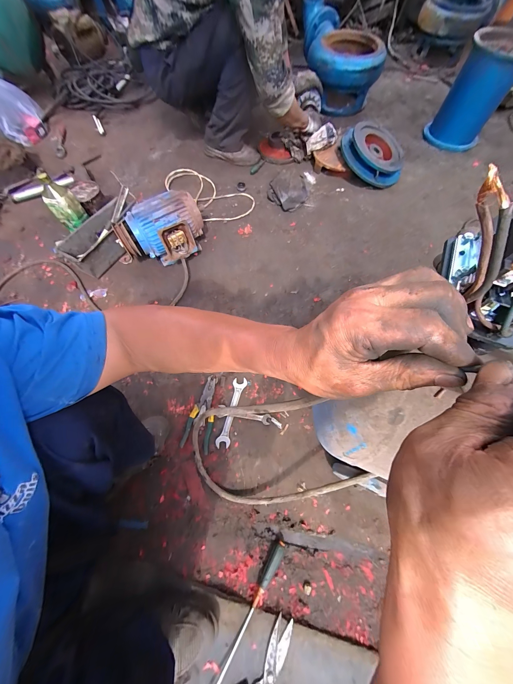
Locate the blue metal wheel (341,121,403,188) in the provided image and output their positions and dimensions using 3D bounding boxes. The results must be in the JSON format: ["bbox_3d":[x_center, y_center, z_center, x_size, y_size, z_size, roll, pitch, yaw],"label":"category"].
[{"bbox_3d":[0.523,-0.818,1.039,0.284,0.075,0.284,0,88,-7],"label":"blue metal wheel"}]

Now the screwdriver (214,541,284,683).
[{"bbox_3d":[-0.015,0.552,0.478,0.024,0.024,0.270,31,63,11],"label":"screwdriver"}]

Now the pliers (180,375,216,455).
[{"bbox_3d":[-0.151,0.192,0.657,0.072,0.016,0.198,6,64,3],"label":"pliers"}]

